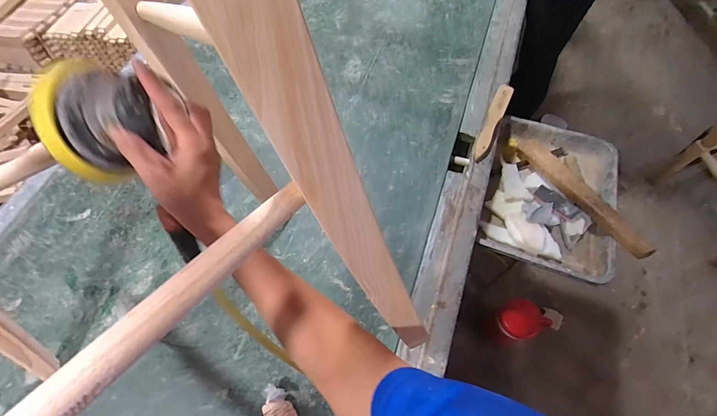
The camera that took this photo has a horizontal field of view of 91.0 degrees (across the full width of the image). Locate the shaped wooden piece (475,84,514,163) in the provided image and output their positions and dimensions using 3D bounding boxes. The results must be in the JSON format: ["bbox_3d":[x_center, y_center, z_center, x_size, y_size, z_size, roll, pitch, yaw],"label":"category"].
[{"bbox_3d":[0.301,-0.195,0.782,0.033,0.034,0.209,22,67,11],"label":"shaped wooden piece"}]

